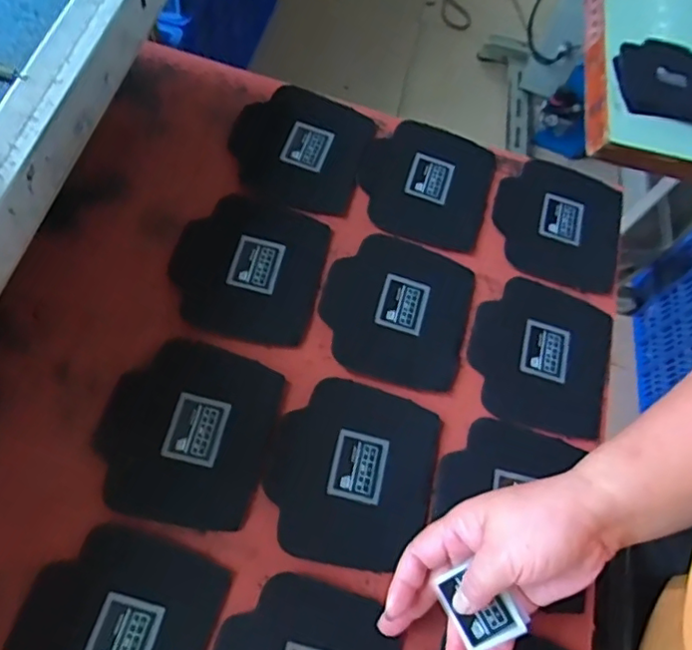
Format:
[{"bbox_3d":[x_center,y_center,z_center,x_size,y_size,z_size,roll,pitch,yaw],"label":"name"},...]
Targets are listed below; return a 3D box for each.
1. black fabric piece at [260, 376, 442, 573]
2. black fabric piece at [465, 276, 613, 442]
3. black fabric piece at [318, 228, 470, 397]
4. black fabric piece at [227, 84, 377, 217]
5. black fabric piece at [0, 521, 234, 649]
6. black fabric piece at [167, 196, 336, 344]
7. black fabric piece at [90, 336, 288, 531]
[{"bbox_3d":[0.005,0.106,0.438,0.120,0.004,0.127,15,68,-3],"label":"black fabric piece"},{"bbox_3d":[0.161,0.022,0.498,0.115,0.006,0.127,18,65,0],"label":"black fabric piece"},{"bbox_3d":[0.041,-0.014,0.497,0.119,0.006,0.126,16,65,-1],"label":"black fabric piece"},{"bbox_3d":[-0.042,-0.166,0.554,0.119,0.008,0.124,20,68,-5],"label":"black fabric piece"},{"bbox_3d":[-0.146,0.196,0.373,0.115,0.005,0.125,18,64,-2],"label":"black fabric piece"},{"bbox_3d":[-0.080,-0.051,0.496,0.118,0.009,0.127,15,64,-1],"label":"black fabric piece"},{"bbox_3d":[-0.113,0.075,0.432,0.117,0.005,0.126,16,66,-1],"label":"black fabric piece"}]

